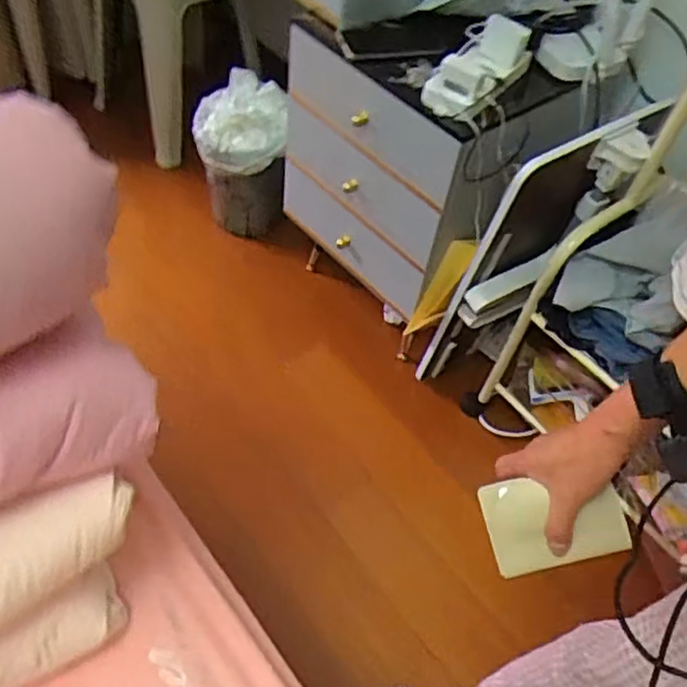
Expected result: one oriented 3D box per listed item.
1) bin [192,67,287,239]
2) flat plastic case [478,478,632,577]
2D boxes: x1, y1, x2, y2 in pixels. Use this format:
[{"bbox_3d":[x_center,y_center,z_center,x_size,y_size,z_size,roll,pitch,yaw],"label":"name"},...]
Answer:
[{"bbox_3d":[-0.233,-0.417,1.535,0.204,0.307,0.209,1,52,-6],"label":"bin"},{"bbox_3d":[0.179,0.151,0.579,0.111,0.014,0.076,-14,86,12],"label":"flat plastic case"}]

